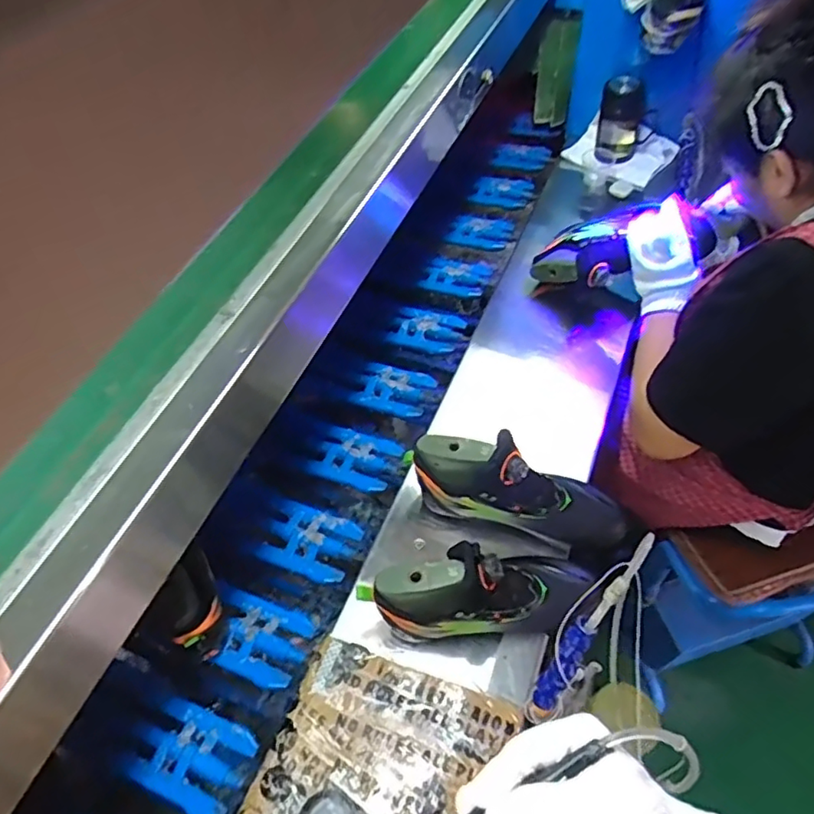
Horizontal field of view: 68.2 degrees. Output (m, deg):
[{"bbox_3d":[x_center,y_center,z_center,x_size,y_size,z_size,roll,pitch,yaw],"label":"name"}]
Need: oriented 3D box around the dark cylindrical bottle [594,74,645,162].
[{"bbox_3d":[0.445,-0.603,1.254,0.087,0.166,0.091,-2,57,3],"label":"dark cylindrical bottle"}]

